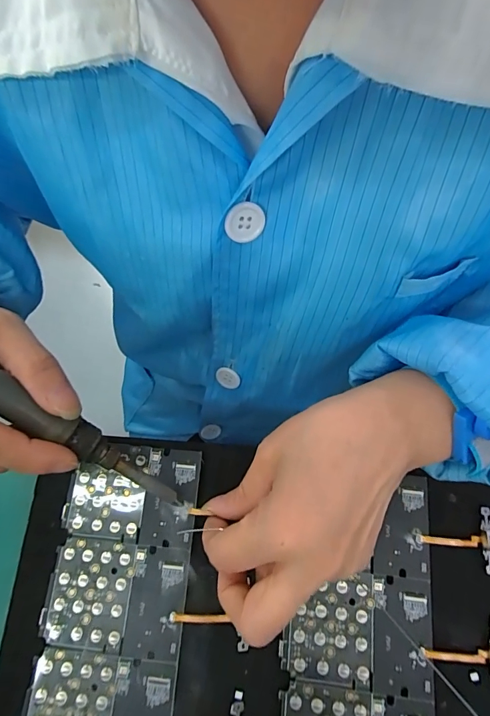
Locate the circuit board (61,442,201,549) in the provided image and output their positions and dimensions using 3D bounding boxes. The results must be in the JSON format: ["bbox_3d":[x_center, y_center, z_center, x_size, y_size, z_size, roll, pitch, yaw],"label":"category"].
[{"bbox_3d":[-0.069,0.082,0.233,0.078,0.004,0.055,5,71,4],"label":"circuit board"}]

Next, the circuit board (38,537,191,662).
[{"bbox_3d":[-0.073,0.134,0.216,0.078,0.004,0.055,5,71,4],"label":"circuit board"}]

